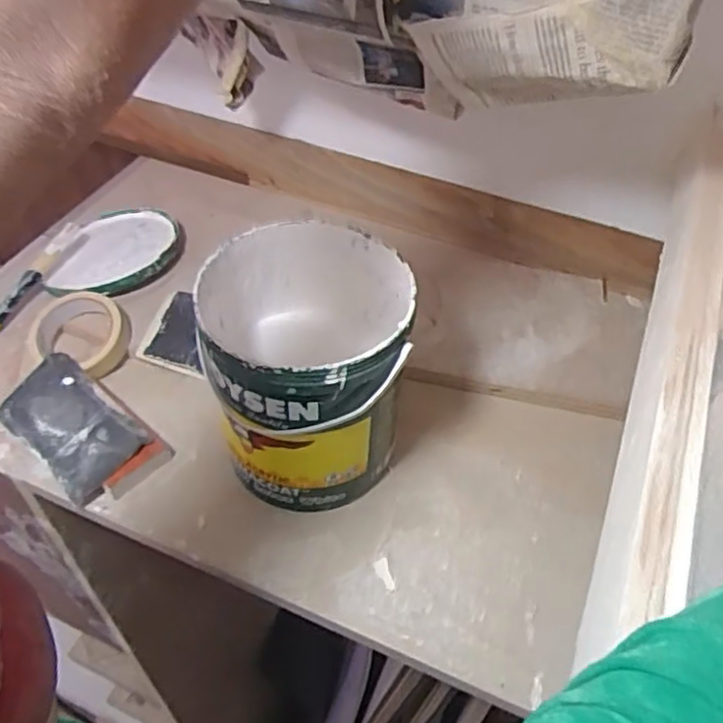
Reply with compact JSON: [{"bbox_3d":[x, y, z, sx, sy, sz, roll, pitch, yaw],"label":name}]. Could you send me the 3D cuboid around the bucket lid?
[{"bbox_3d":[-0.292,-0.132,0.810,0.137,0.031,0.176,4,48,1],"label":"bucket lid"}]

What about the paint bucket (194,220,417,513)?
[{"bbox_3d":[-0.046,0.013,0.594,0.167,0.203,0.167,1,49,-2],"label":"paint bucket"}]

